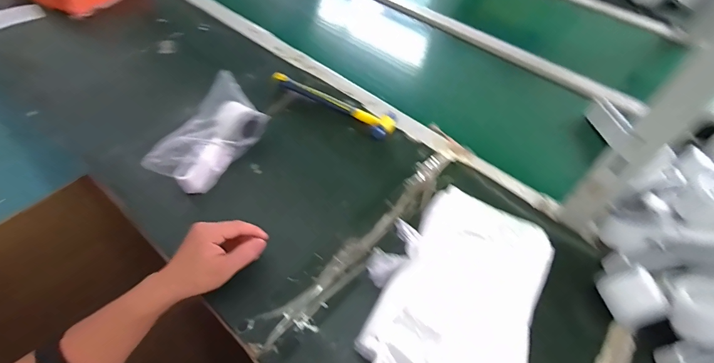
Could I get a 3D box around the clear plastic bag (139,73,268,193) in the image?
[{"bbox_3d":[-0.223,-0.076,0.564,0.080,0.085,0.190,25,57,16],"label":"clear plastic bag"}]

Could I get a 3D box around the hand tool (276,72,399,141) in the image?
[{"bbox_3d":[-0.042,-0.144,0.667,0.249,0.032,0.056,30,58,19],"label":"hand tool"}]

